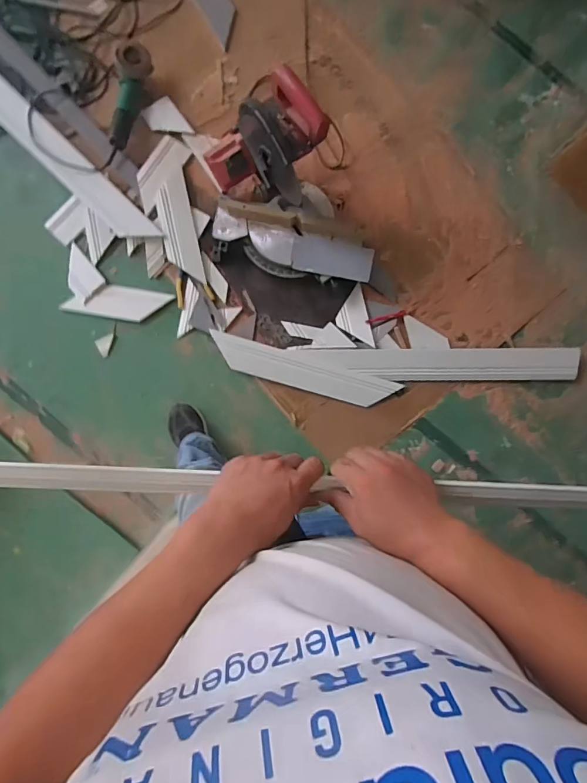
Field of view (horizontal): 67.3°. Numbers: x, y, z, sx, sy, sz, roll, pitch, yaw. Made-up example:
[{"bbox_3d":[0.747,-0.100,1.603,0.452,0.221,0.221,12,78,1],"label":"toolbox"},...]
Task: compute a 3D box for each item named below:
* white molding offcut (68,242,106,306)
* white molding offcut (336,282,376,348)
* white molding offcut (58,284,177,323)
[{"bbox_3d":[-0.674,-0.371,1.385,0.101,0.008,0.160,-39,89,-2],"label":"white molding offcut"},{"bbox_3d":[0.187,-0.229,1.374,0.096,0.017,0.192,-11,88,-2],"label":"white molding offcut"},{"bbox_3d":[-0.550,-0.280,1.385,0.319,0.010,0.104,8,88,-1],"label":"white molding offcut"}]

